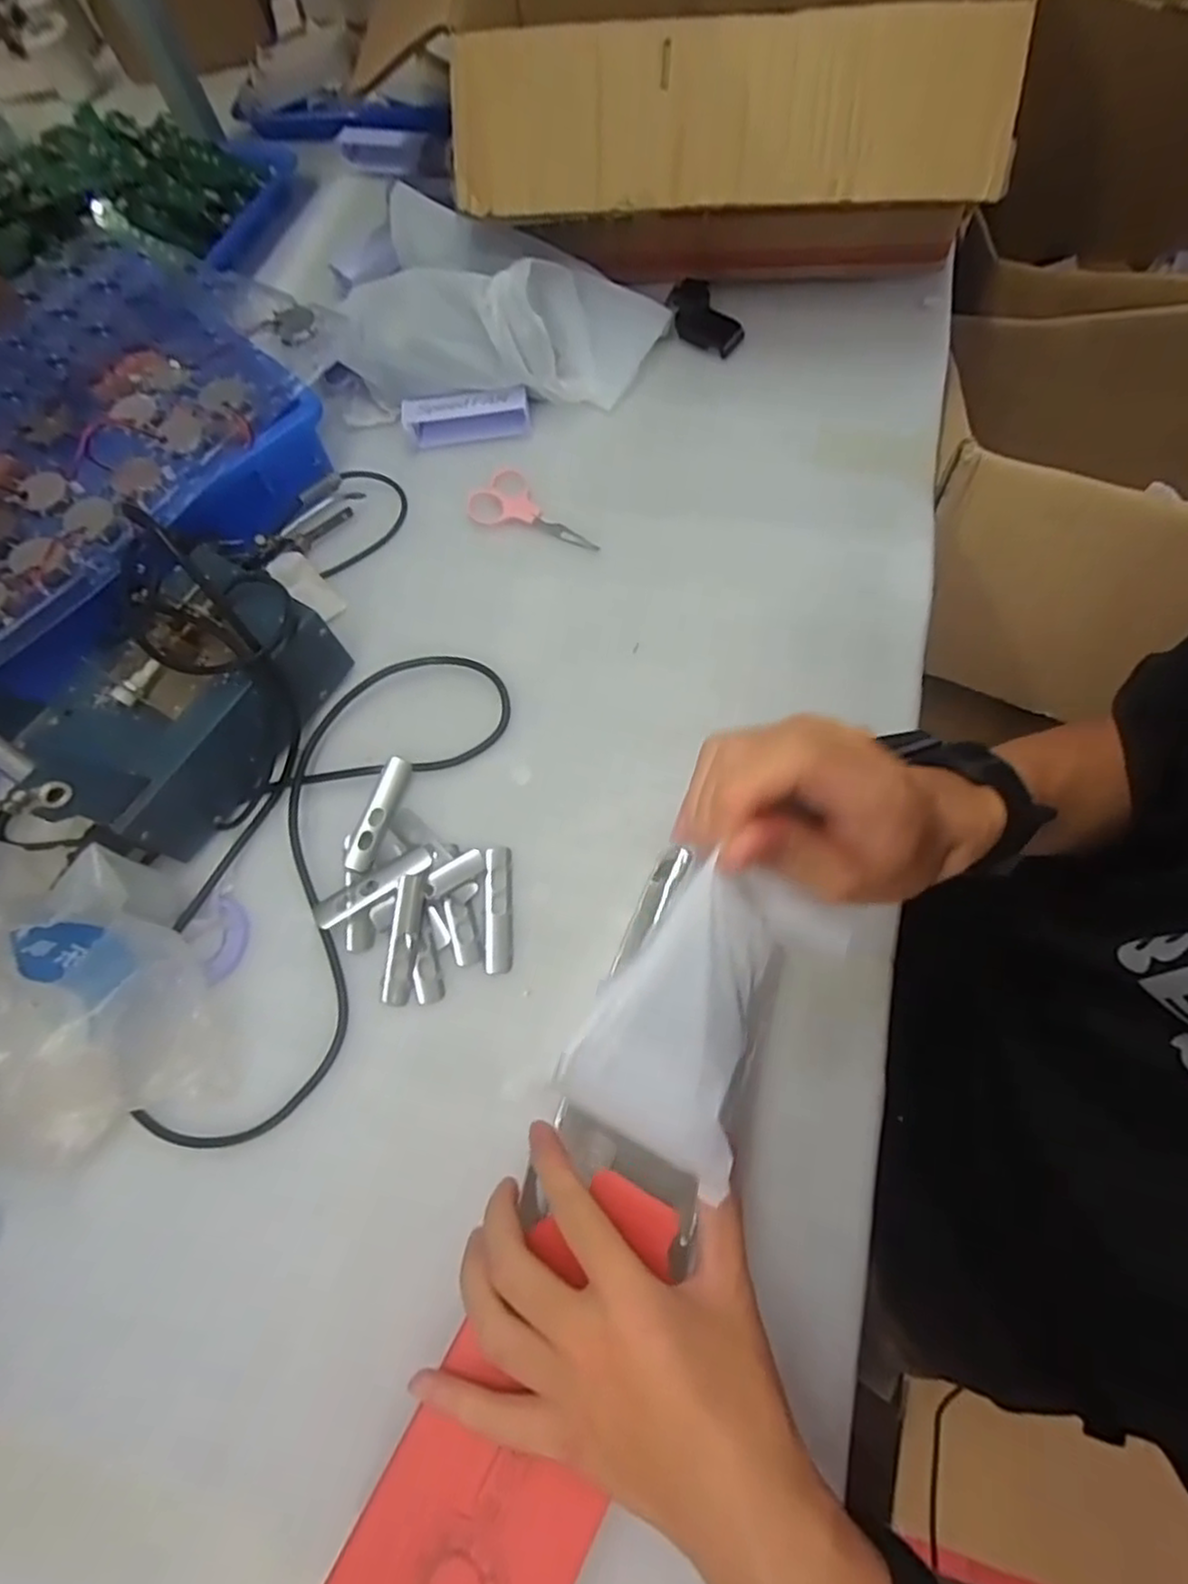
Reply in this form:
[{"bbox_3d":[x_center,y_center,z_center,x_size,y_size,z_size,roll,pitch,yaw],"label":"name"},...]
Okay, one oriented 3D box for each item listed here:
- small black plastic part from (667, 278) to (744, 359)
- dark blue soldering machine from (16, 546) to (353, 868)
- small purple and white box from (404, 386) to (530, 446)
[{"bbox_3d":[0.092,-0.393,0.582,0.062,0.033,0.036,26,73,12],"label":"small black plastic part"},{"bbox_3d":[-0.267,-0.066,0.443,0.116,0.109,0.181,29,74,13],"label":"dark blue soldering machine"},{"bbox_3d":[-0.104,-0.305,0.567,0.101,0.026,0.027,0,70,3],"label":"small purple and white box"}]

